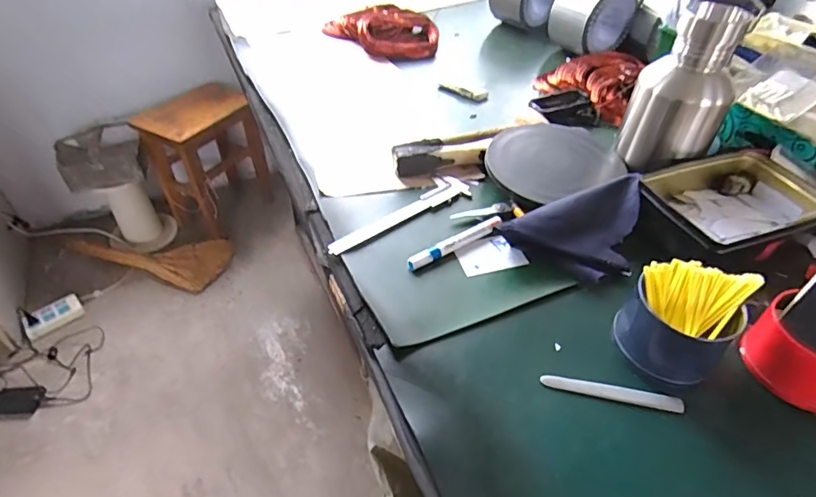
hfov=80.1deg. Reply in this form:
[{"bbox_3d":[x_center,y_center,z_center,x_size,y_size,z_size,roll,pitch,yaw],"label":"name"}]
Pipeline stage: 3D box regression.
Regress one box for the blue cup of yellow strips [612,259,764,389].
[{"bbox_3d":[0.271,0.067,0.481,0.093,0.084,0.092,0,43,0],"label":"blue cup of yellow strips"}]

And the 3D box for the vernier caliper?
[{"bbox_3d":[-0.007,-0.048,0.651,0.232,0.009,0.059,-33,53,-31],"label":"vernier caliper"}]

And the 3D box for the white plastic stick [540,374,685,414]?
[{"bbox_3d":[0.196,0.138,0.470,0.129,0.005,0.018,8,44,8],"label":"white plastic stick"}]

